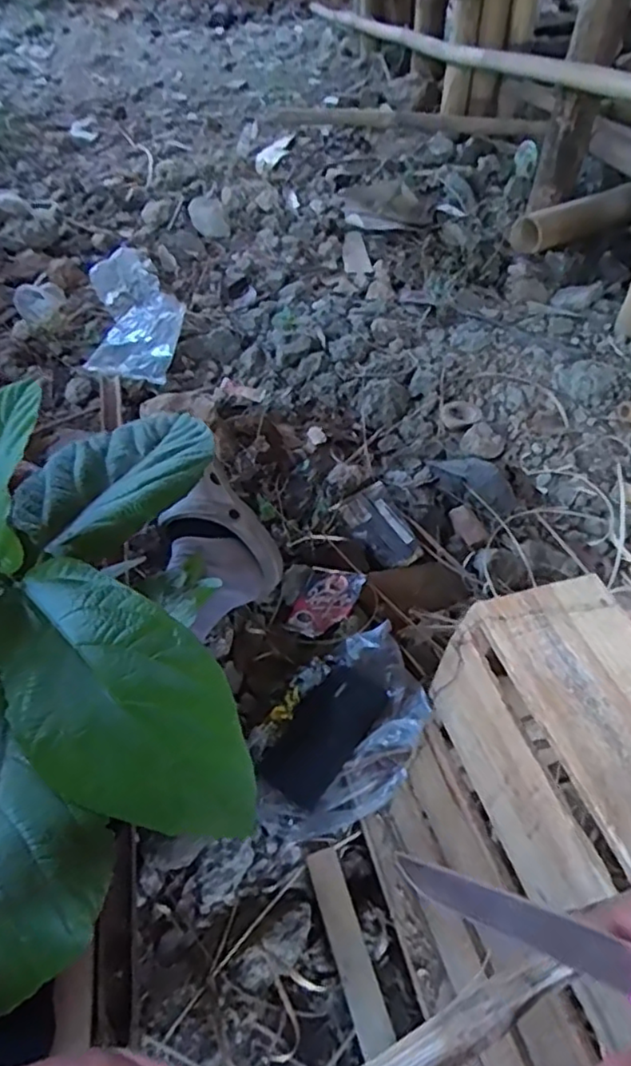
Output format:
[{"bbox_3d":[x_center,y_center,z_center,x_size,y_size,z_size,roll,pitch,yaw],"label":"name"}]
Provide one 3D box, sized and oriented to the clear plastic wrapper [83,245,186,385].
[{"bbox_3d":[-0.354,-0.447,1.257,0.176,0.062,0.442,-4,50,-7],"label":"clear plastic wrapper"}]

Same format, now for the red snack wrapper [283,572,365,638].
[{"bbox_3d":[0.014,0.095,0.858,0.081,0.015,0.099,12,63,29],"label":"red snack wrapper"}]

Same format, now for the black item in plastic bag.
[{"bbox_3d":[0.032,0.226,0.726,0.160,0.050,0.238,34,55,23],"label":"black item in plastic bag"}]

